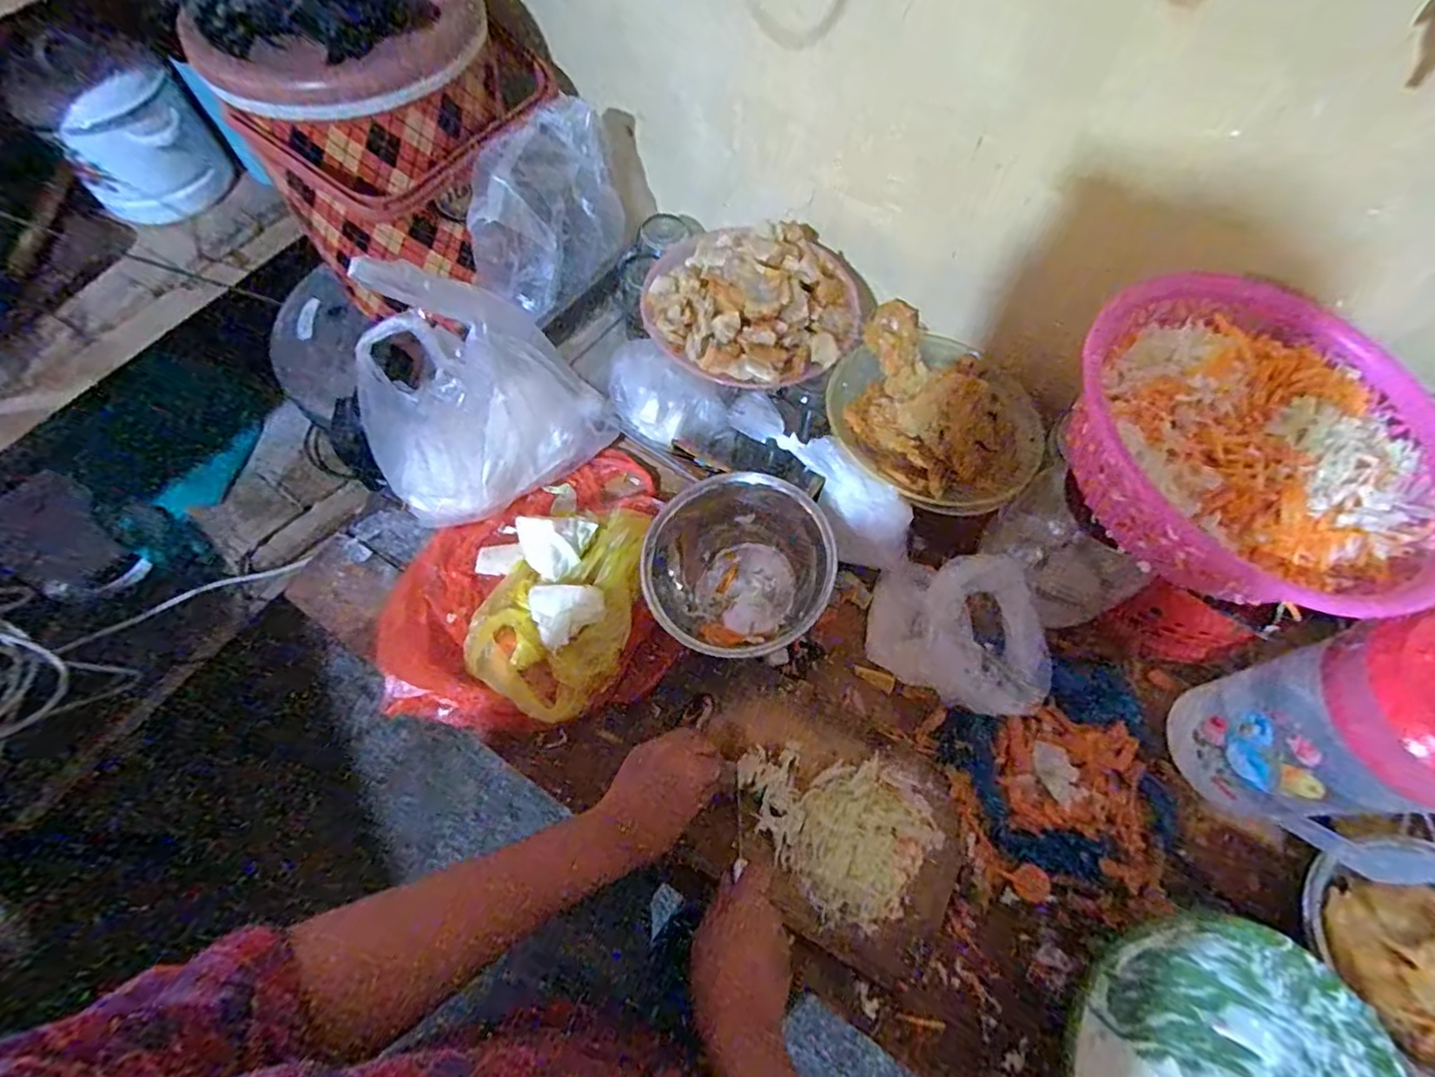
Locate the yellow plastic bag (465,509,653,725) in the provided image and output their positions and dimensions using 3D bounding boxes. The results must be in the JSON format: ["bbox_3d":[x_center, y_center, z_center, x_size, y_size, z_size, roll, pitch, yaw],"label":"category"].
[{"bbox_3d":[-0.149,0.059,0.616,0.144,0.038,0.212,16,65,4],"label":"yellow plastic bag"}]

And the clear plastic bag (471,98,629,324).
[{"bbox_3d":[-0.187,-0.363,0.731,0.114,0.152,0.183,16,65,4],"label":"clear plastic bag"}]

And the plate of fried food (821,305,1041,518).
[{"bbox_3d":[0.221,-0.135,0.644,0.221,0.068,0.199,40,69,14],"label":"plate of fried food"}]

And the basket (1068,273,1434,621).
[{"bbox_3d":[0.380,-0.071,0.442,0.242,0.077,0.252,-26,69,-14],"label":"basket"}]

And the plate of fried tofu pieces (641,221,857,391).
[{"bbox_3d":[0.037,-0.240,0.631,0.211,0.062,0.188,-3,65,-5],"label":"plate of fried tofu pieces"}]

